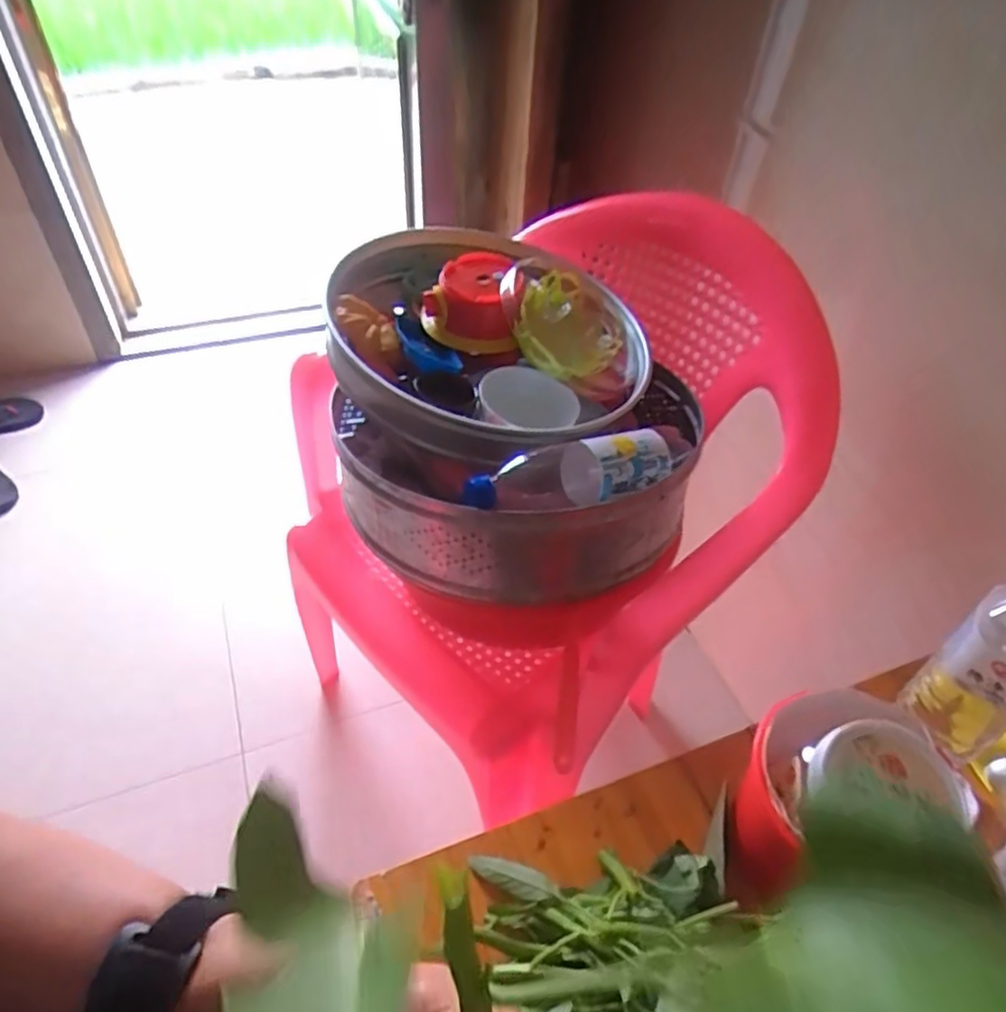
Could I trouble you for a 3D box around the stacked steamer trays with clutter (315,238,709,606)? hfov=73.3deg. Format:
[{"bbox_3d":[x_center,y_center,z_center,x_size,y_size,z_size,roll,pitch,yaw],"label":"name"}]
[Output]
[{"bbox_3d":[0.012,-0.109,0.718,0.386,0.165,0.388,7,46,3],"label":"stacked steamer trays with clutter"}]

